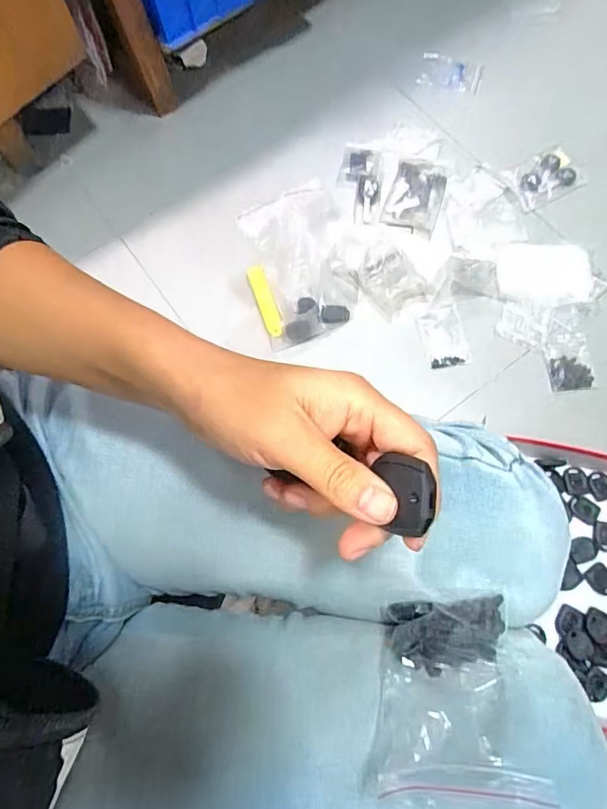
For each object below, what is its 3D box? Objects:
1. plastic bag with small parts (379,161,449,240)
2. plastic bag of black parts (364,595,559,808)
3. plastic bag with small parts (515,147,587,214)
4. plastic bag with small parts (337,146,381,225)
[{"bbox_3d":[0.190,-0.355,0.777,0.089,0.020,0.129,18,75,8],"label":"plastic bag with small parts"},{"bbox_3d":[0.071,0.136,0.218,0.073,0.033,0.080,5,74,4],"label":"plastic bag of black parts"},{"bbox_3d":[0.414,-0.384,0.783,0.117,0.018,0.075,-29,74,-6],"label":"plastic bag with small parts"},{"bbox_3d":[0.097,-0.389,0.796,0.072,0.018,0.167,6,74,5],"label":"plastic bag with small parts"}]

